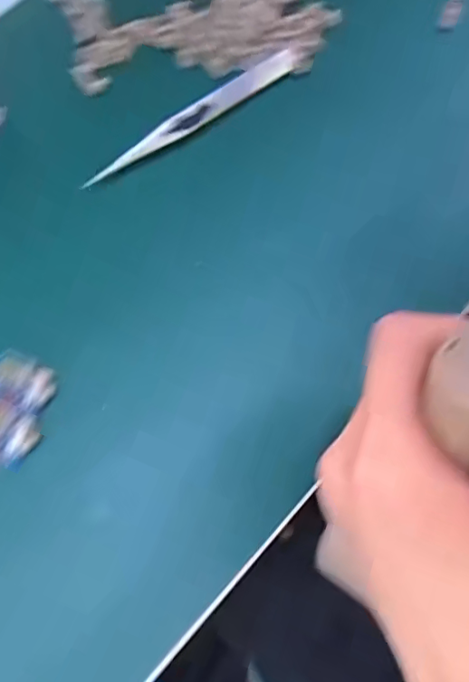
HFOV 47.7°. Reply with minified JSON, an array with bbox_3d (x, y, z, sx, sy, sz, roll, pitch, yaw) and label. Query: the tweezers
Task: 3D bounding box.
[{"bbox_3d":[-0.020,-0.117,0.275,0.129,0.008,0.013,-37,77,-9],"label":"tweezers"}]

